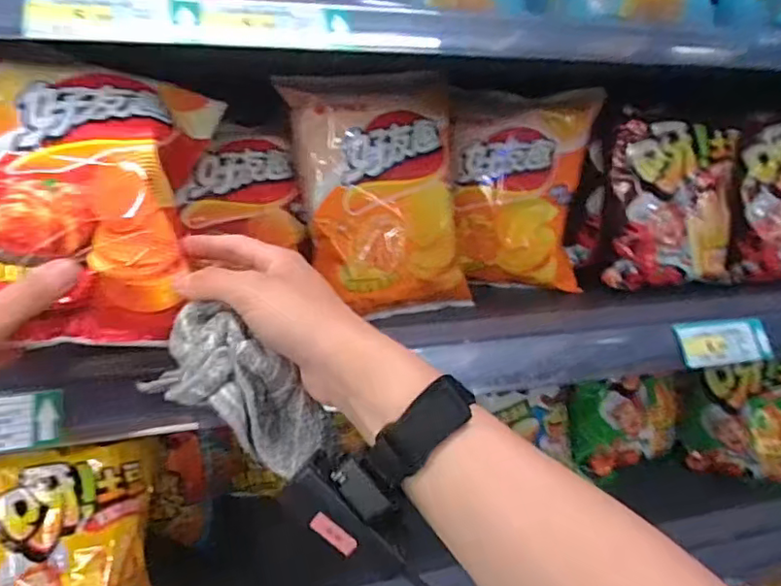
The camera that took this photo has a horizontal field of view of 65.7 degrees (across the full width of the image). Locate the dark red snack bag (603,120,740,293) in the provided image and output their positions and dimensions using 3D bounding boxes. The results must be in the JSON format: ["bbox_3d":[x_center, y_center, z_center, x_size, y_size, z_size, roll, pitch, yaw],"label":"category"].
[{"bbox_3d":[0.314,-0.095,0.643,0.148,0.167,0.054,-1,14,-3],"label":"dark red snack bag"}]

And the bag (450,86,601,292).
[{"bbox_3d":[0.136,-0.108,0.637,0.141,0.197,0.044,1,14,7],"label":"bag"}]

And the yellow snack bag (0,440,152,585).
[{"bbox_3d":[-0.258,0.212,0.485,0.142,0.170,0.052,-5,-12,-19],"label":"yellow snack bag"}]

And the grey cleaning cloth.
[{"bbox_3d":[-0.087,0.059,0.355,0.061,0.112,0.035,-40,14,5],"label":"grey cleaning cloth"}]

